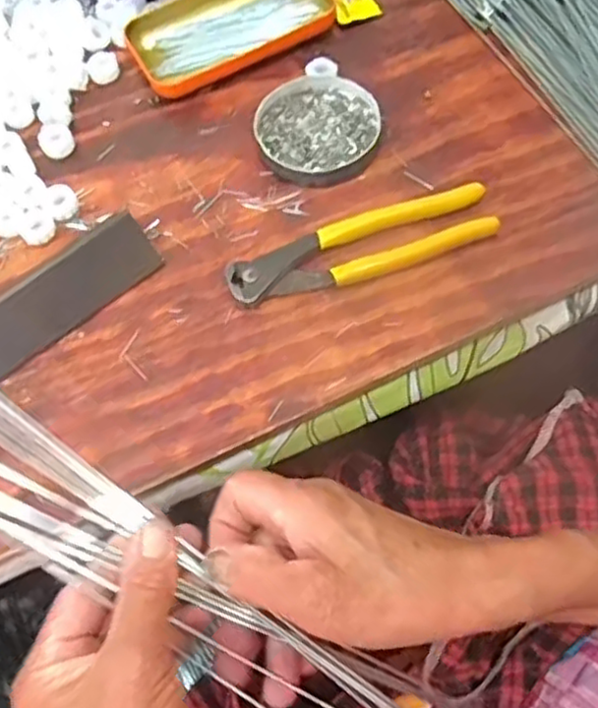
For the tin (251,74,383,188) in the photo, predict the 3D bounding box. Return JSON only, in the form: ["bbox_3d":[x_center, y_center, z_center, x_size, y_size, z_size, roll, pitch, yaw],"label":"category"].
[{"bbox_3d":[0.013,-0.150,0.470,0.080,0.014,0.081,-2,65,3],"label":"tin"}]

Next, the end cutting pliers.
[{"bbox_3d":[0.038,-0.065,0.427,0.164,0.018,0.037,-16,65,-3],"label":"end cutting pliers"}]

